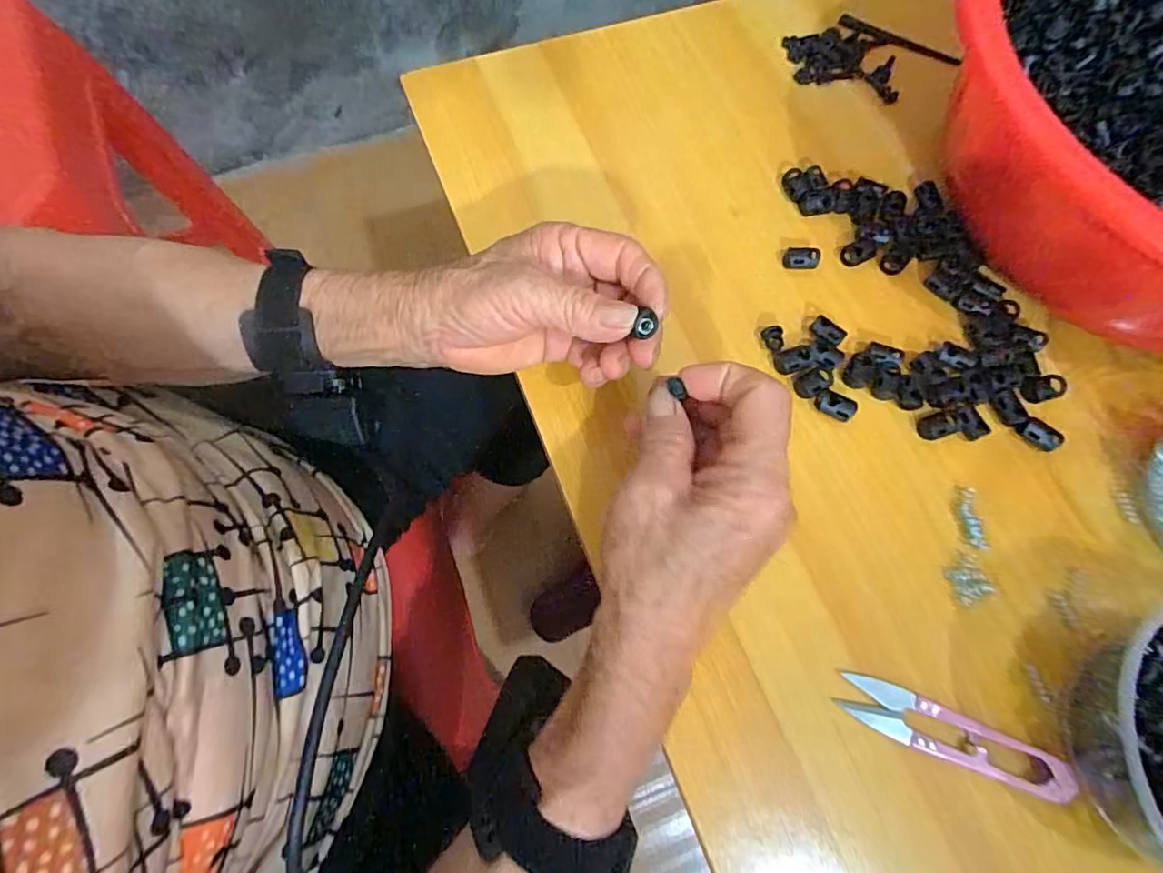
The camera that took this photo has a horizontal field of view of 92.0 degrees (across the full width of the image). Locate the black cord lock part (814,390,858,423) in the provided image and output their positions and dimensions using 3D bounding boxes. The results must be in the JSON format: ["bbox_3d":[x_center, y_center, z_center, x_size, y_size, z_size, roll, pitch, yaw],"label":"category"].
[{"bbox_3d":[0.141,-0.017,0.311,0.022,0.005,0.013,21,71,5],"label":"black cord lock part"}]

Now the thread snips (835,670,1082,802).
[{"bbox_3d":[0.170,0.137,0.257,0.099,0.011,0.022,23,71,6],"label":"thread snips"}]

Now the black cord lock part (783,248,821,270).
[{"bbox_3d":[0.135,-0.110,0.345,0.023,0.009,0.013,-2,70,-3],"label":"black cord lock part"}]

